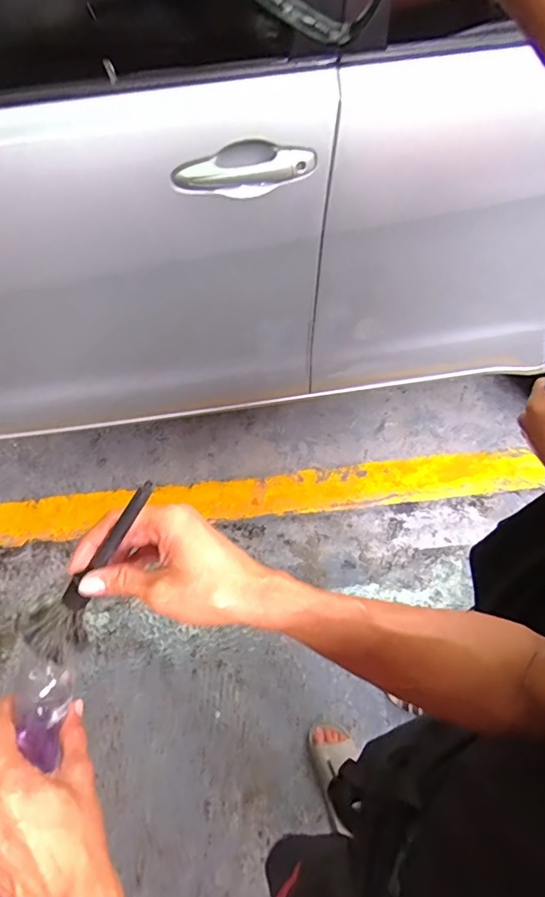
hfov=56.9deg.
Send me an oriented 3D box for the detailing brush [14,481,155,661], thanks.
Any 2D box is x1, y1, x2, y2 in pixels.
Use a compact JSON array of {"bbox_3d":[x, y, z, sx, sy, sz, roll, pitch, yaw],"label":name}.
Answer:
[{"bbox_3d":[-0.128,0.089,0.370,0.036,0.043,0.166,47,110,26],"label":"detailing brush"}]

